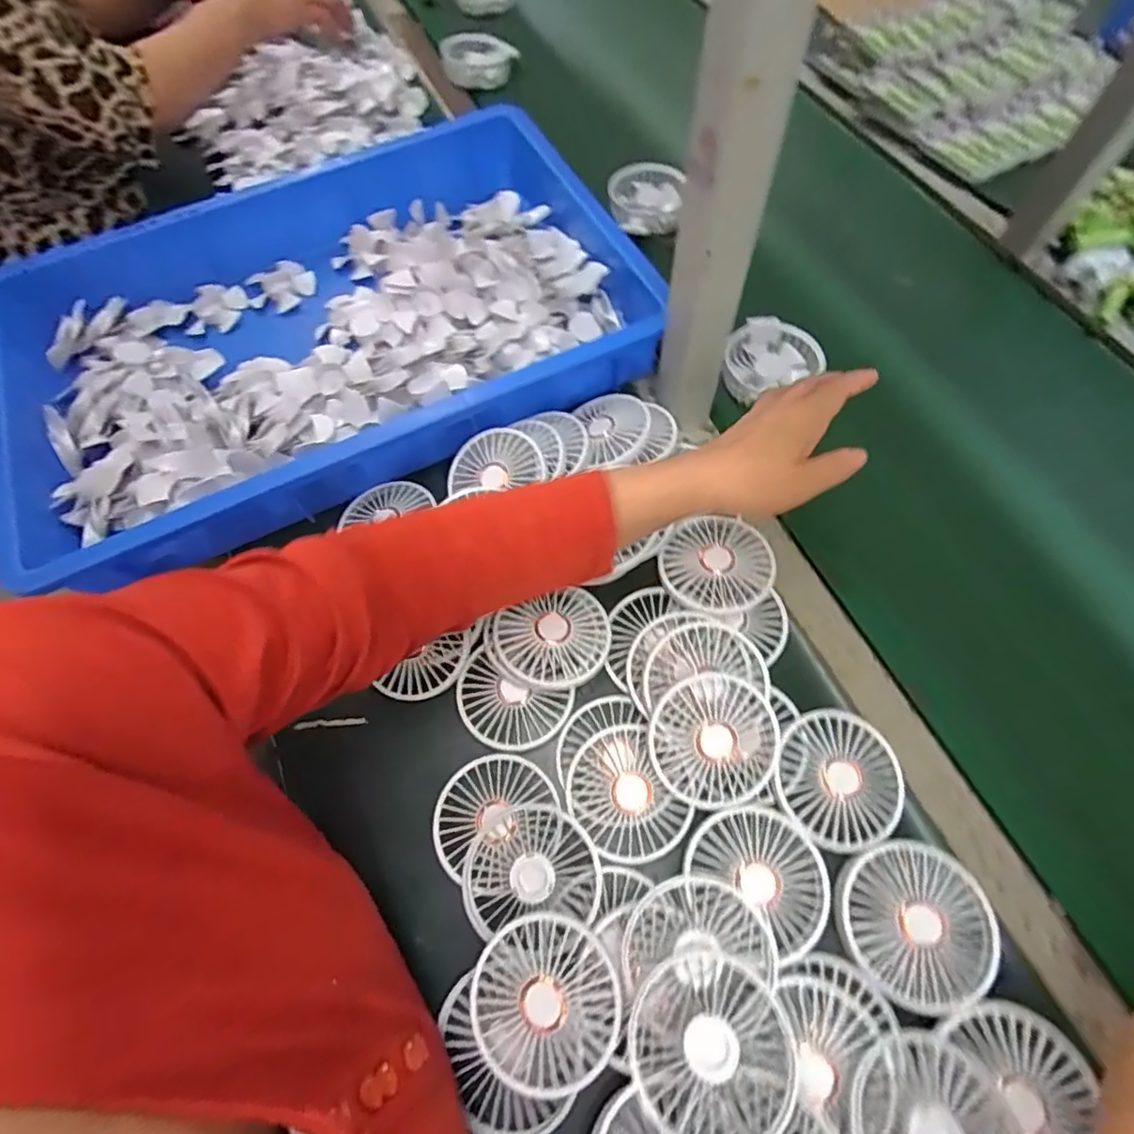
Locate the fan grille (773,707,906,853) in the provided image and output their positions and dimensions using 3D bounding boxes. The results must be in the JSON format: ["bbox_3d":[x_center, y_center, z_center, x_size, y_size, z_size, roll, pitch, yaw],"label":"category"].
[{"bbox_3d":[0.186,0.144,0.403,0.087,0.012,0.084,0,64,0],"label":"fan grille"}]

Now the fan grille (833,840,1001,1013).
[{"bbox_3d":[0.215,0.217,0.360,0.086,0.009,0.085,0,64,0],"label":"fan grille"}]

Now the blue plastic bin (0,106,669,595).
[{"bbox_3d":[-0.239,-0.224,0.565,0.591,0.084,0.367,-24,66,-11],"label":"blue plastic bin"}]

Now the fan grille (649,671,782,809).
[{"bbox_3d":[0.099,0.118,0.405,0.086,0.024,0.086,1,85,-9],"label":"fan grille"}]

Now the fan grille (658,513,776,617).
[{"bbox_3d":[0.117,-0.001,0.464,0.083,0.018,0.084,-12,65,-5],"label":"fan grille"}]

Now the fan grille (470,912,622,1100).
[{"bbox_3d":[-0.013,0.255,0.347,0.084,0.018,0.085,0,64,0],"label":"fan grille"}]

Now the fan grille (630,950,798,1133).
[{"bbox_3d":[0.081,0.265,0.324,0.083,0.017,0.087,0,64,0],"label":"fan grille"}]

